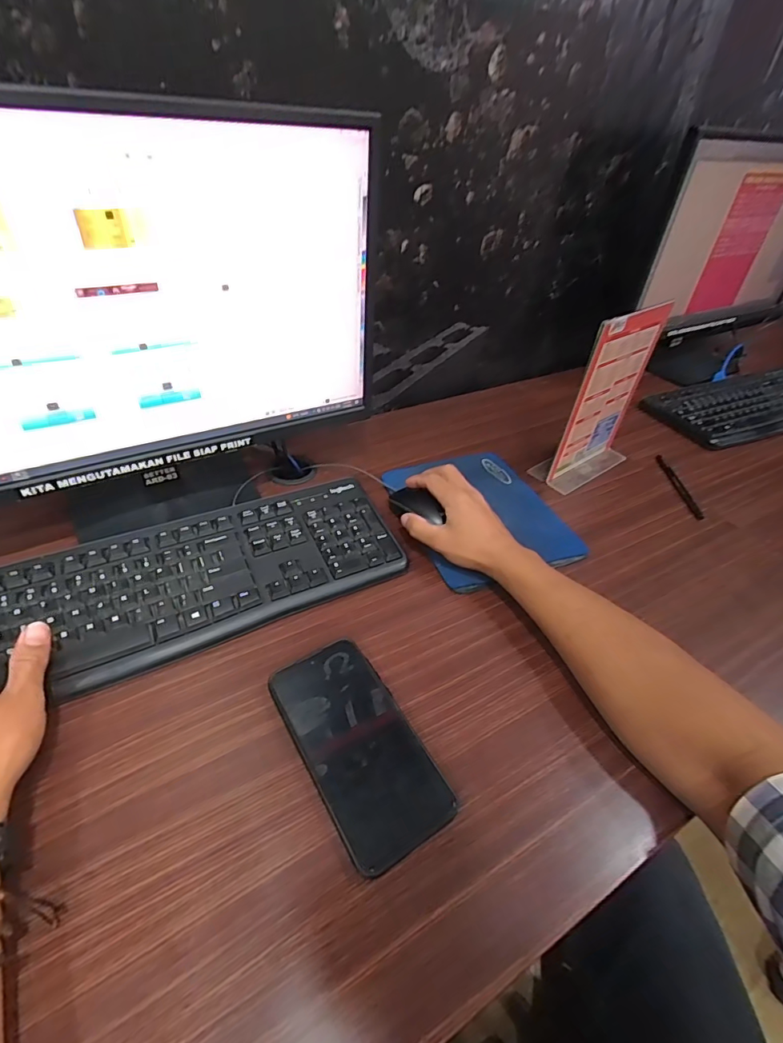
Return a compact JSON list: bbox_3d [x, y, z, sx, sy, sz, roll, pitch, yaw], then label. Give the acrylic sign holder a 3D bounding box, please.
[{"bbox_3d":[0.271,-0.157,0.596,0.153,0.205,0.056,-28,51,-31],"label":"acrylic sign holder"}]

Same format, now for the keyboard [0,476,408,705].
[{"bbox_3d":[-0.202,0.057,0.453,0.424,0.029,0.157,-14,45,-20],"label":"keyboard"}]

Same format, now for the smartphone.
[{"bbox_3d":[-0.026,0.164,0.359,0.080,0.009,0.160,-26,53,-21],"label":"smartphone"}]

